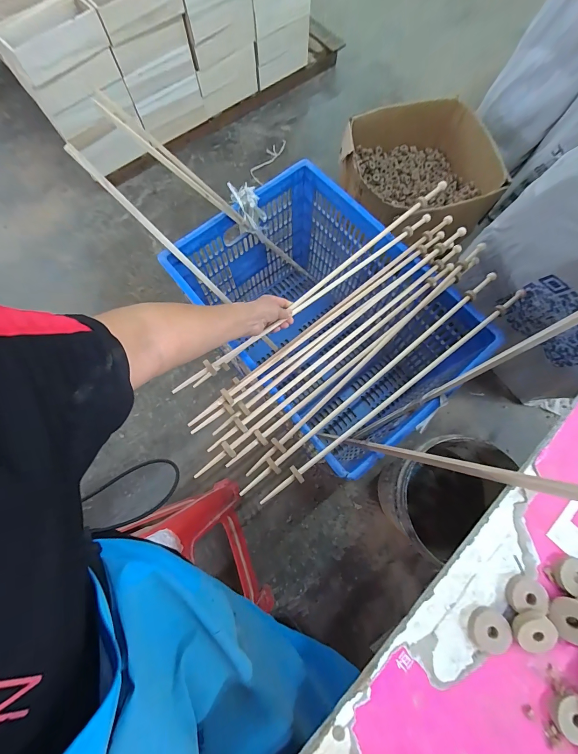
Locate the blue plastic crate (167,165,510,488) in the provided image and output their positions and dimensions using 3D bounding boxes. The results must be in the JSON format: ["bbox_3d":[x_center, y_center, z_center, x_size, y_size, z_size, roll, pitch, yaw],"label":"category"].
[{"bbox_3d":[0.095,-0.136,0.855,0.462,0.395,0.659,-37,77,-9],"label":"blue plastic crate"}]

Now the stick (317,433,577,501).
[{"bbox_3d":[0.179,0.126,0.519,0.014,0.586,0.013,34,76,-13],"label":"stick"}]

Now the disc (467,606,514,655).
[{"bbox_3d":[0.193,0.244,0.295,0.036,0.011,0.035,0,74,1],"label":"disc"}]

